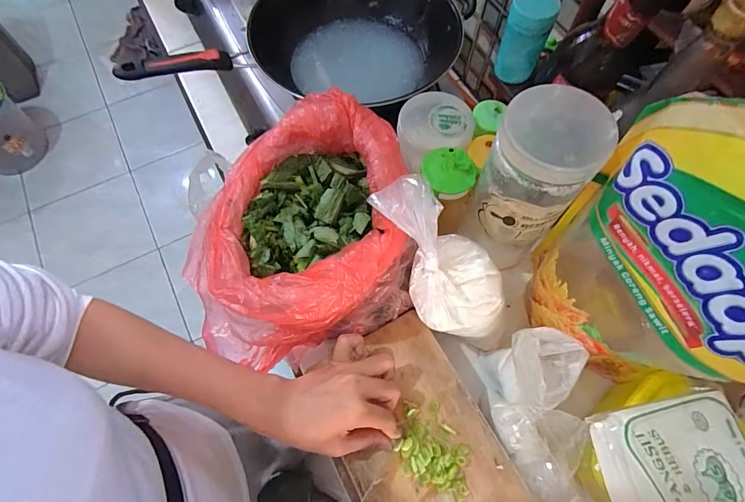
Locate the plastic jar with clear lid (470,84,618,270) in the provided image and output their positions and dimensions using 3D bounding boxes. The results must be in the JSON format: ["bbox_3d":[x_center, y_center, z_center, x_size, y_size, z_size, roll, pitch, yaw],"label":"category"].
[{"bbox_3d":[0.152,-0.068,0.374,0.088,0.155,0.087,0,67,0],"label":"plastic jar with clear lid"}]

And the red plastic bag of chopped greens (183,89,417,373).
[{"bbox_3d":[-0.082,-0.028,0.406,0.241,0.120,0.243,-21,68,-9],"label":"red plastic bag of chopped greens"}]

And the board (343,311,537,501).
[{"bbox_3d":[0.050,0.190,0.352,0.130,0.010,0.243,-28,69,-12],"label":"board"}]

